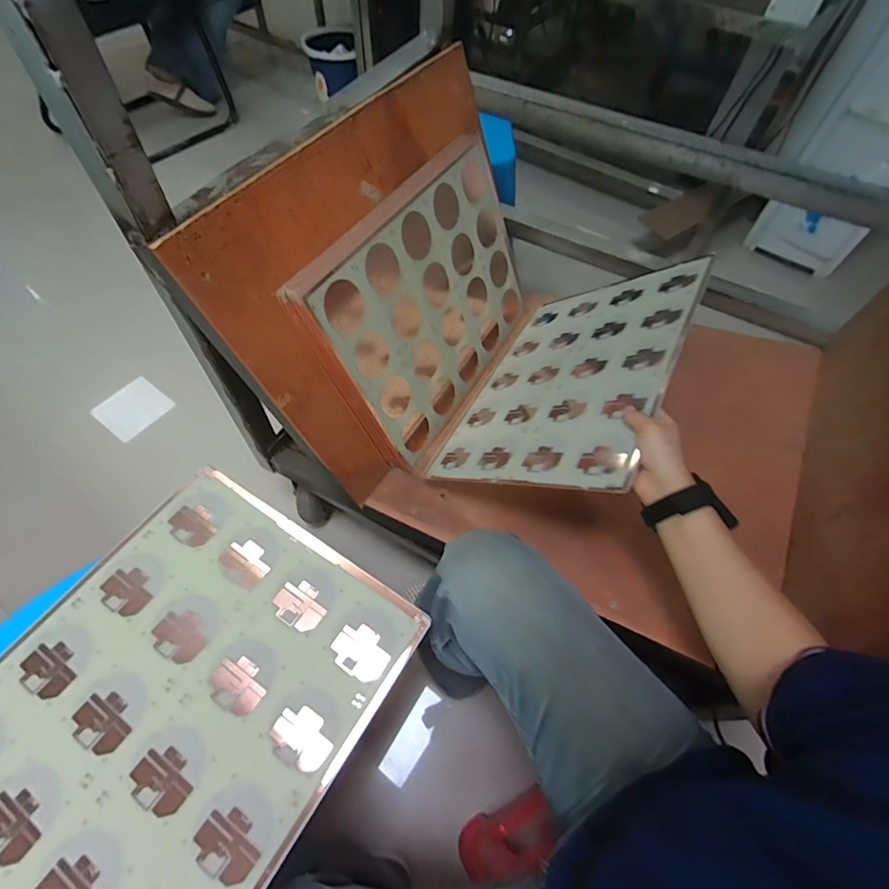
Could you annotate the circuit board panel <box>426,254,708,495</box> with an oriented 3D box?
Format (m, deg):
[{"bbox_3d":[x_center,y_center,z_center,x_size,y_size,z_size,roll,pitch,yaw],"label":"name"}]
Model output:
[{"bbox_3d":[0.184,-0.111,0.684,0.318,0.010,0.430,-1,48,48],"label":"circuit board panel"}]

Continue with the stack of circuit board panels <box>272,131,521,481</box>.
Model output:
[{"bbox_3d":[-0.007,-0.237,0.748,0.044,0.344,0.467,13,56,38],"label":"stack of circuit board panels"}]

